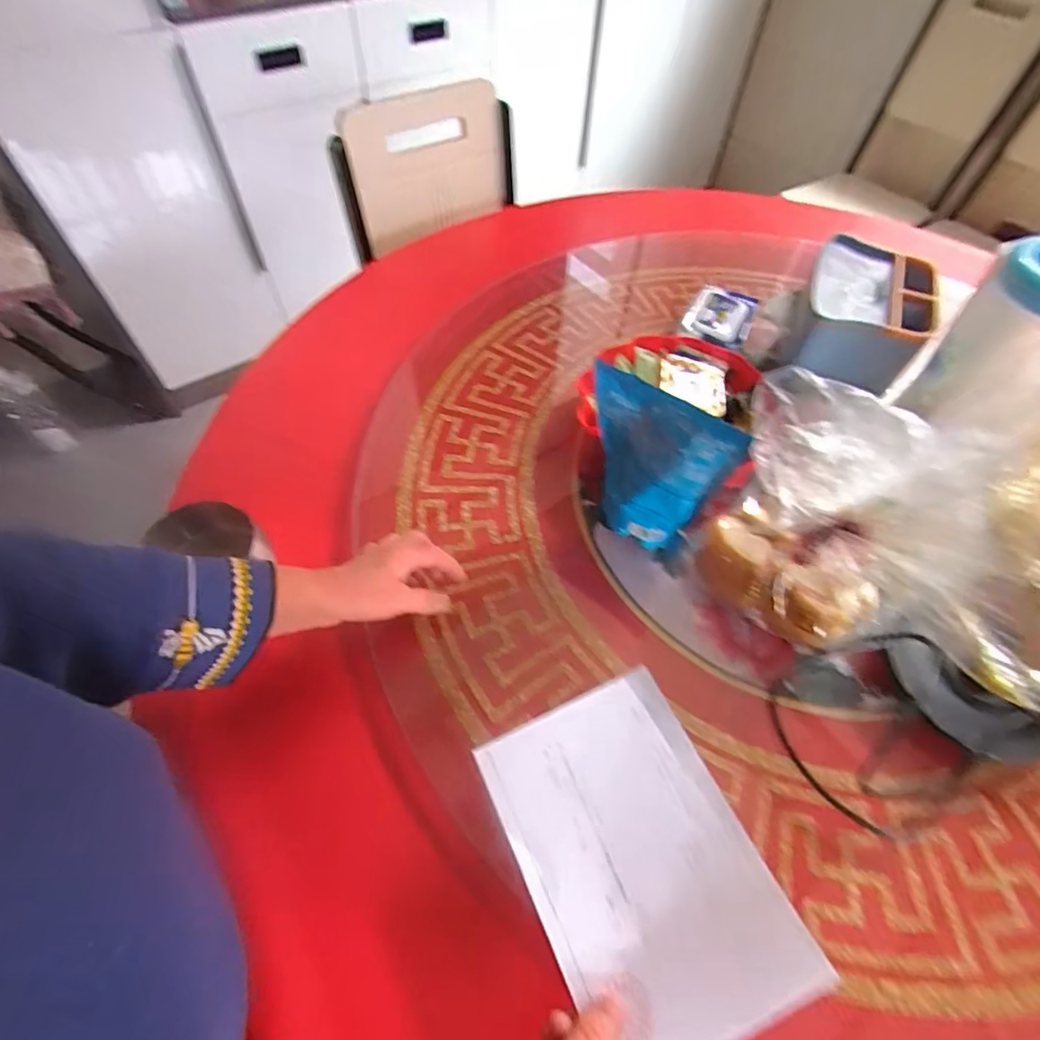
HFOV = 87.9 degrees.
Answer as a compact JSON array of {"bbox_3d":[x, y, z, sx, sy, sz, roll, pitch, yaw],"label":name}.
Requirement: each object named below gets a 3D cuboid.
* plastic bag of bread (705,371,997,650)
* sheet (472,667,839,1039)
[{"bbox_3d":[0.268,-0.001,0.464,0.186,0.173,0.156,20,58,14],"label":"plastic bag of bread"},{"bbox_3d":[0.077,0.222,0.362,0.146,0.030,0.205,-21,59,-15],"label":"sheet"}]

